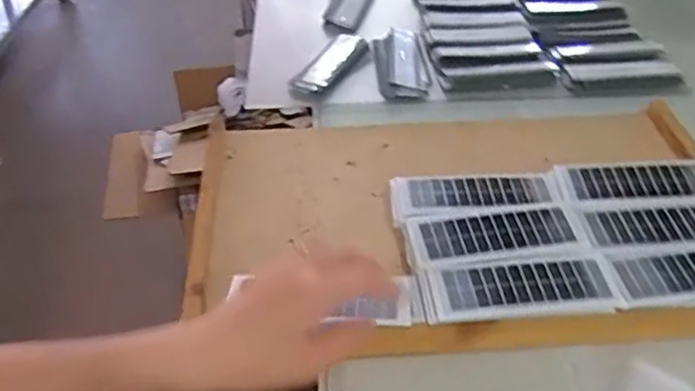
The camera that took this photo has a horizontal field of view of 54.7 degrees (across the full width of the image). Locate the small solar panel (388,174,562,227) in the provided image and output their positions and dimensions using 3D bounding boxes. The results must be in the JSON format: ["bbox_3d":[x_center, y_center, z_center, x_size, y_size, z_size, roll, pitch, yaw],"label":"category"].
[{"bbox_3d":[0.112,-0.001,0.601,0.145,0.008,0.058,-5,36,-6],"label":"small solar panel"}]

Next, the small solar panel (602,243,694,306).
[{"bbox_3d":[0.280,0.061,0.542,0.141,0.009,0.057,-3,42,-5],"label":"small solar panel"}]

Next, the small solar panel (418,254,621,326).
[{"bbox_3d":[0.131,0.073,0.520,0.143,0.007,0.053,-5,46,-4],"label":"small solar panel"}]

